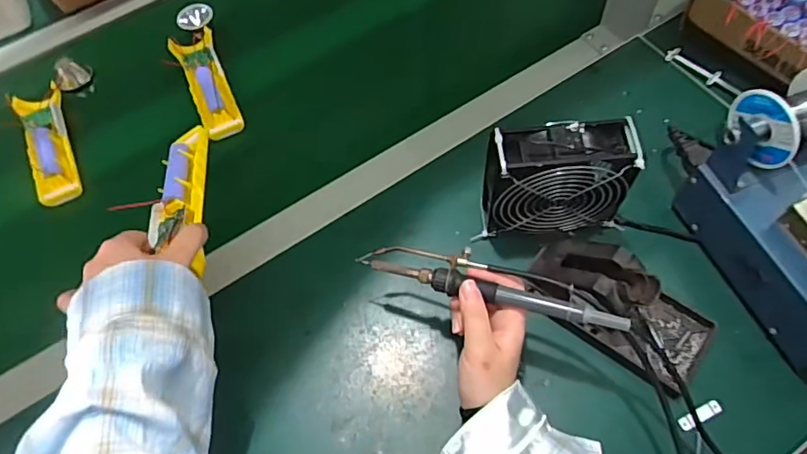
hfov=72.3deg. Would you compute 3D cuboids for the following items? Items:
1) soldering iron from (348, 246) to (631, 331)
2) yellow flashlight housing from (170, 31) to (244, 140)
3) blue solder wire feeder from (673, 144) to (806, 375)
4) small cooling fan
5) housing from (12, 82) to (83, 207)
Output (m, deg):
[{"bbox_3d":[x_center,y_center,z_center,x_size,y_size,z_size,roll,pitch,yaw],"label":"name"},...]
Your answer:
[{"bbox_3d":[0.066,0.043,0.436,0.211,0.016,0.038,14,63,20],"label":"soldering iron"},{"bbox_3d":[-0.234,-0.176,0.660,0.049,0.024,0.161,-26,63,-10],"label":"yellow flashlight housing"},{"bbox_3d":[0.344,0.009,0.471,0.091,0.107,0.177,-23,63,-9],"label":"blue solder wire feeder"},{"bbox_3d":[0.134,-0.040,0.497,0.125,0.126,0.051,-5,61,1],"label":"small cooling fan"},{"bbox_3d":[-0.405,-0.098,0.627,0.050,0.024,0.161,-25,63,-10],"label":"housing"}]

